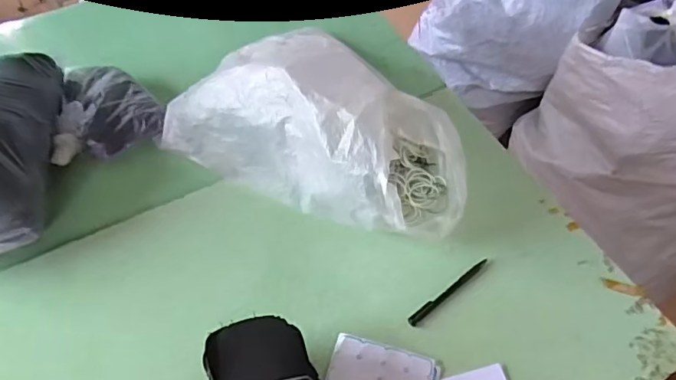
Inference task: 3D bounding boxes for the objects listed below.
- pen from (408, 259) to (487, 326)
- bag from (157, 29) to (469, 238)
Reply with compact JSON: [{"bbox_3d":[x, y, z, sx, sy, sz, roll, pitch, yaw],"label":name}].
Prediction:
[{"bbox_3d":[0.145,0.133,0.686,0.138,0.013,0.012,-34,65,-22],"label":"pen"},{"bbox_3d":[-0.022,-0.102,0.725,0.440,0.166,0.222,26,59,15],"label":"bag"}]

